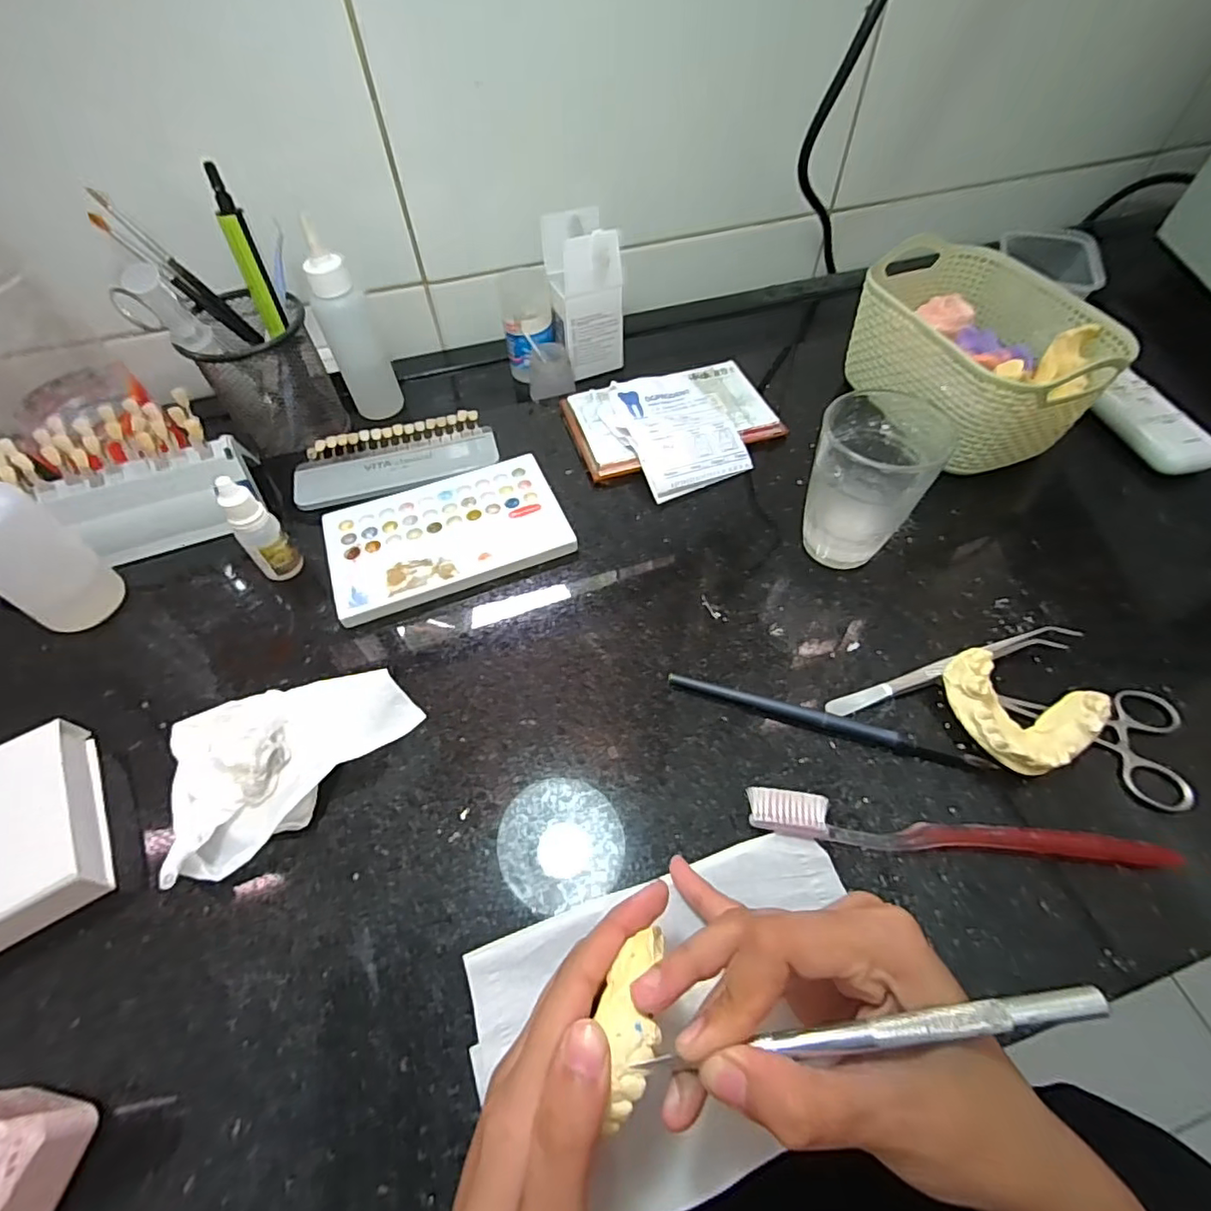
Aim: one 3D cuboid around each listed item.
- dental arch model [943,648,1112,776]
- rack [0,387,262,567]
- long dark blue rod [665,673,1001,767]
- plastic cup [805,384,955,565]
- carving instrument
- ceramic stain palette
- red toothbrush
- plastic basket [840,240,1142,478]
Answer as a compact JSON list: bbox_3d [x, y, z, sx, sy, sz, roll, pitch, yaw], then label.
[{"bbox_3d":[0.211,0.058,0.296,0.071,0.029,0.049,19,58,13],"label":"dental arch model"},{"bbox_3d":[-0.308,-0.077,0.375,0.133,0.070,0.065,-19,57,-12],"label":"rack"},{"bbox_3d":[0.115,0.061,0.310,0.163,0.010,0.009,15,57,10],"label":"long dark blue rod"},{"bbox_3d":[0.155,-0.073,0.351,0.066,0.087,0.072,30,61,19],"label":"plastic cup"},{"bbox_3d":[0.079,0.131,0.176,0.137,0.005,0.008,-13,58,5],"label":"carving instrument"},{"bbox_3d":[-0.106,-0.050,0.389,0.151,0.010,0.097,-18,57,-12],"label":"ceramic stain palette"},{"bbox_3d":[0.165,0.109,0.273,0.189,0.012,0.019,7,56,5],"label":"red toothbrush"},{"bbox_3d":[0.264,-0.185,0.423,0.117,0.077,0.171,-14,56,-9],"label":"plastic basket"}]

